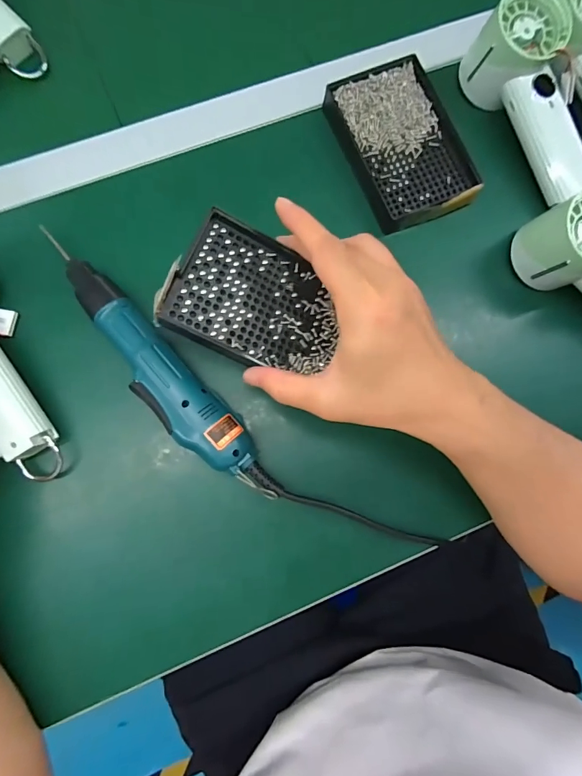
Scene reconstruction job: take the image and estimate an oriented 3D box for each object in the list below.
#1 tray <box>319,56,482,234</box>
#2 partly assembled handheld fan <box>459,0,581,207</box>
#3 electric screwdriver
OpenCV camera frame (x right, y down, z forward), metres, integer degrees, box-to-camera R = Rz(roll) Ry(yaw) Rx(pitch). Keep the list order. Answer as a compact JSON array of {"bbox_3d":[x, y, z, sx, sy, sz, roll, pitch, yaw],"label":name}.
[{"bbox_3d":[0.099,-0.214,0.342,0.091,0.017,0.139,-23,84,-5],"label":"tray"},{"bbox_3d":[0.213,-0.247,0.342,0.063,0.058,0.166,-28,97,-6],"label":"partly assembled handheld fan"},{"bbox_3d":[-0.098,-0.006,0.304,0.042,0.039,0.238,-43,86,-7],"label":"electric screwdriver"}]

